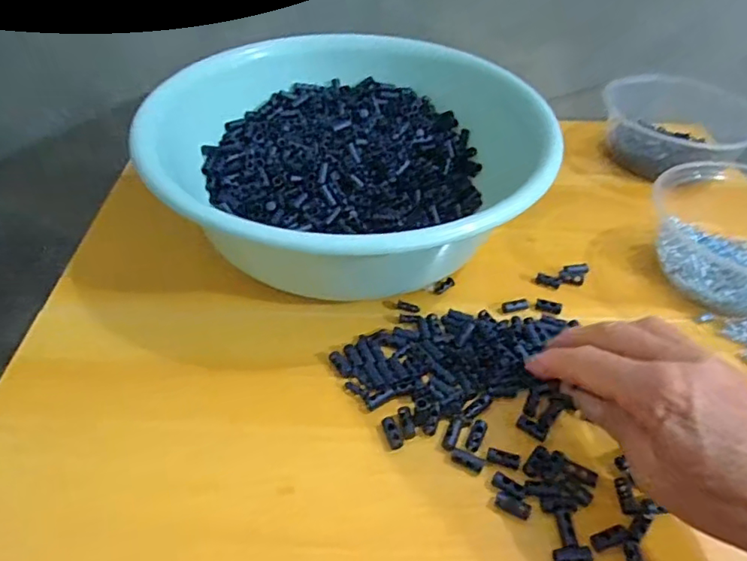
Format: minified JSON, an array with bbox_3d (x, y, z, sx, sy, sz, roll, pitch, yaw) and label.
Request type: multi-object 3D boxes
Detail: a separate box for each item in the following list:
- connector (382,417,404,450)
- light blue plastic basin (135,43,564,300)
[{"bbox_3d":[0.011,0.088,0.321,0.008,0.005,0.019,-12,45,-15],"label":"connector"},{"bbox_3d":[-0.024,-0.101,0.452,0.261,0.100,0.280,-27,51,-28],"label":"light blue plastic basin"}]

